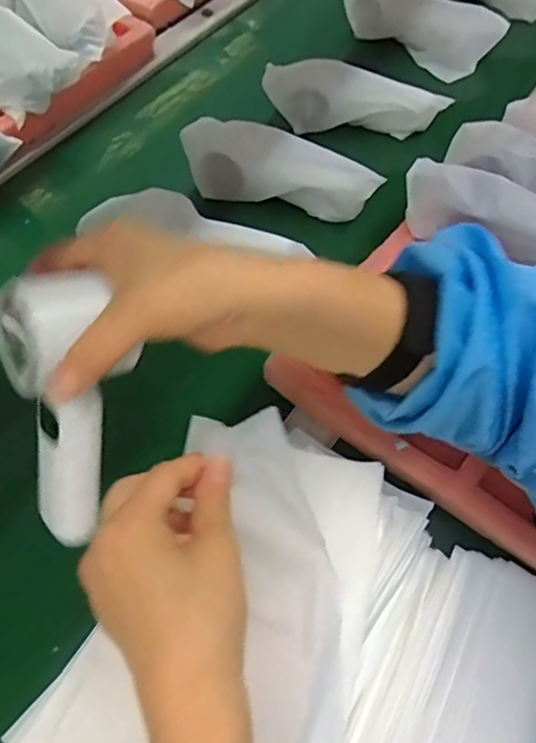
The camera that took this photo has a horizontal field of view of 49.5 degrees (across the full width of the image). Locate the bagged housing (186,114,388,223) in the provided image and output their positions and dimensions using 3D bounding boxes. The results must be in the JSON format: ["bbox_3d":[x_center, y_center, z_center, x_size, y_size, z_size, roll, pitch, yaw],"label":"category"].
[{"bbox_3d":[0.011,-0.193,0.560,0.184,0.073,0.052,15,62,13],"label":"bagged housing"}]

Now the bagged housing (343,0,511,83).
[{"bbox_3d":[0.181,-0.432,0.727,0.203,0.063,0.070,25,65,18],"label":"bagged housing"}]

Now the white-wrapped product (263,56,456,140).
[{"bbox_3d":[0.091,-0.293,0.628,0.204,0.063,0.037,7,60,9],"label":"white-wrapped product"}]

